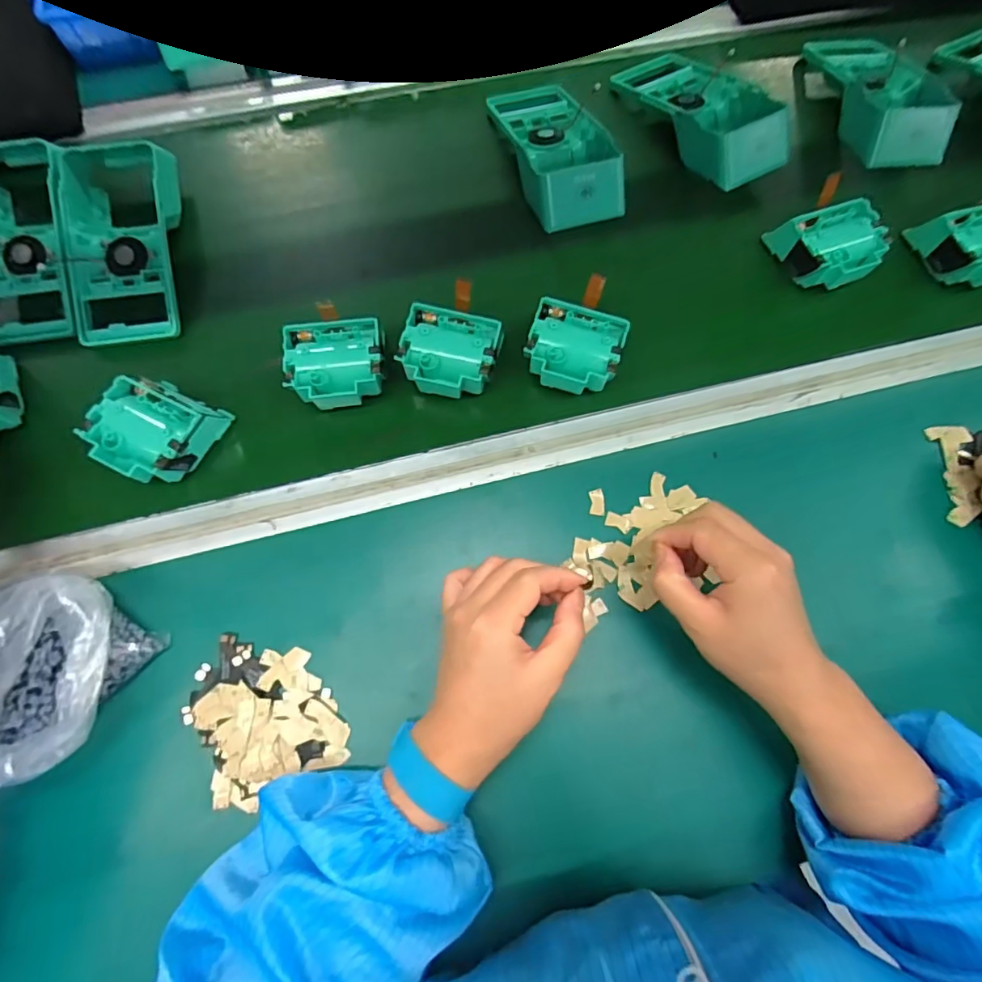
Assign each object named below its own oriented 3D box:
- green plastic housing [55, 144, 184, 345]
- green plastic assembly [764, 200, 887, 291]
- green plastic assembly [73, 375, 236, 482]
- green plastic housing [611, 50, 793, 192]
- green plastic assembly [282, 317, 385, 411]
[{"bbox_3d":[-0.322,-0.228,0.466,0.089,0.054,0.202,-6,72,-3],"label":"green plastic housing"},{"bbox_3d":[0.297,-0.211,0.471,0.077,0.044,0.076,-17,72,-6],"label":"green plastic assembly"},{"bbox_3d":[-0.256,-0.045,0.413,0.081,0.039,0.082,23,72,7],"label":"green plastic assembly"},{"bbox_3d":[0.200,-0.371,0.518,0.085,0.051,0.199,-25,73,-9],"label":"green plastic housing"},{"bbox_3d":[-0.122,-0.099,0.432,0.077,0.041,0.069,-8,71,-3],"label":"green plastic assembly"}]

